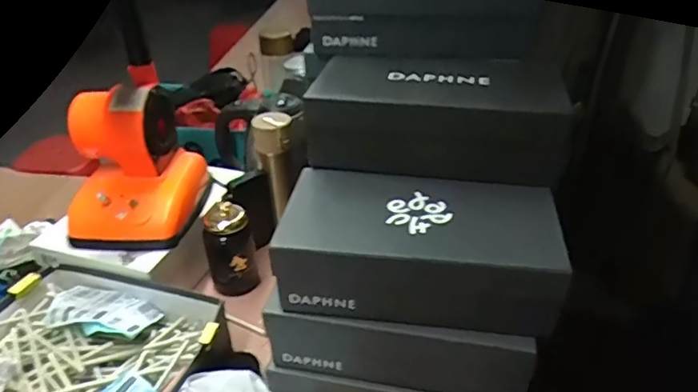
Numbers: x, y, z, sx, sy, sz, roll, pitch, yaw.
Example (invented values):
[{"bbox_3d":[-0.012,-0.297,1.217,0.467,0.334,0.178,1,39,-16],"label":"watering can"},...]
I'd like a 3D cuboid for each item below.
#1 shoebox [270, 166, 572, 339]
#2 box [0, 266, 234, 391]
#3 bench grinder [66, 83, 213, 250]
[{"bbox_3d":[0.074,0.056,0.610,0.293,0.096,0.152,5,34,9],"label":"shoebox"},{"bbox_3d":[-0.347,0.211,0.708,0.314,0.095,0.265,10,35,16],"label":"box"},{"bbox_3d":[-0.330,-0.055,0.838,0.170,0.188,0.193,2,34,5],"label":"bench grinder"}]

